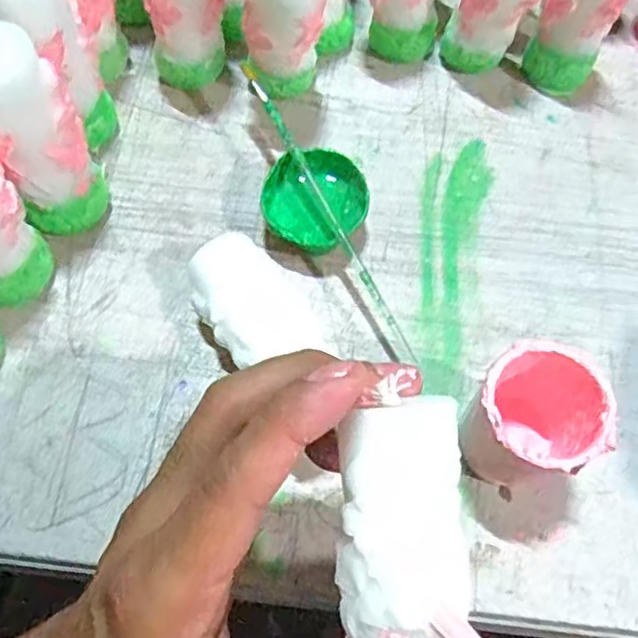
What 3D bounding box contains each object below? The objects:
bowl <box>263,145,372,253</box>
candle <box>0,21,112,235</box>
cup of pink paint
[{"bbox_3d":[-0.002,-0.059,0.347,0.051,0.030,0.053,1,64,-3],"label":"bowl"},{"bbox_3d":[-0.133,-0.082,0.309,0.040,0.106,0.037,-33,71,-17],"label":"candle"},{"bbox_3d":[0.088,0.047,0.282,0.052,0.064,0.049,1,64,-3],"label":"cup of pink paint"}]

